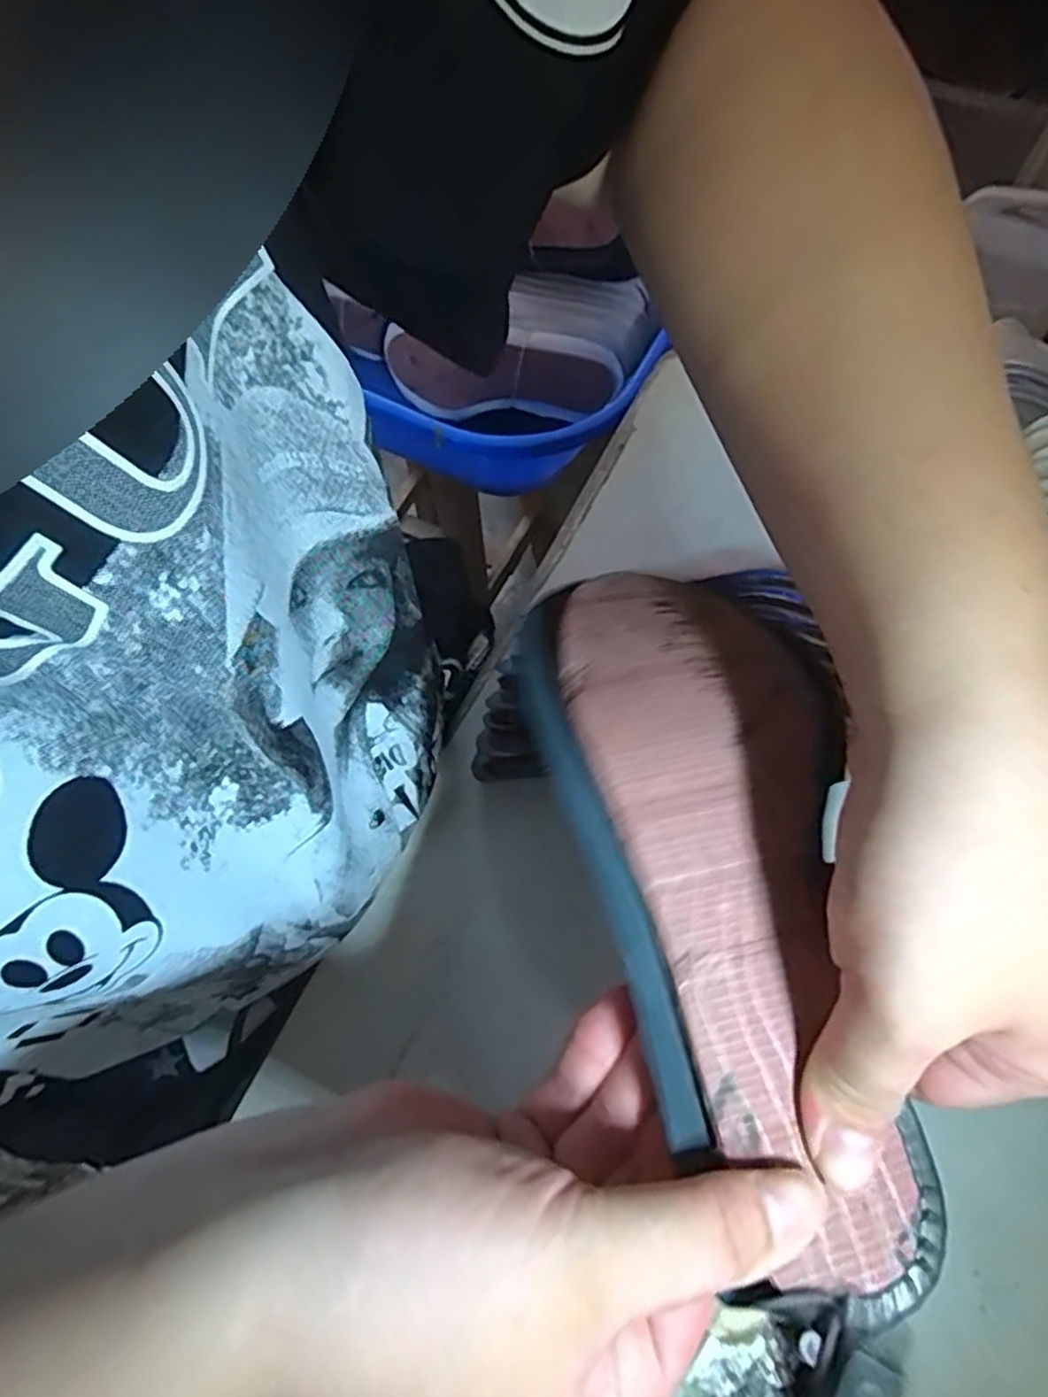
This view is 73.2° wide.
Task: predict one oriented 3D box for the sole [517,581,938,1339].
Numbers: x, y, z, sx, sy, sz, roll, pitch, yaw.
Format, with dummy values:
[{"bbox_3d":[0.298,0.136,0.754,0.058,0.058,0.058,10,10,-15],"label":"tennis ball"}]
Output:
[{"bbox_3d":[0.054,0.050,0.202,0.079,0.038,0.201,-11,70,-8],"label":"sole"}]

